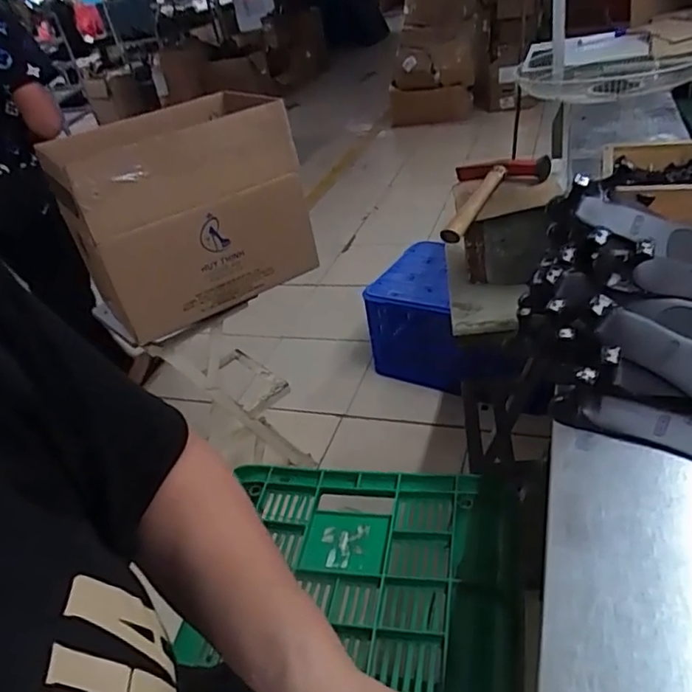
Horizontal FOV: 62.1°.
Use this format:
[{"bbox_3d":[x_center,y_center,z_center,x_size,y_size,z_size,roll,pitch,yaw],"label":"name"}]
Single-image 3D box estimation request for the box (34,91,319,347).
[{"bbox_3d":[-0.341,-0.294,1.231,0.466,0.394,0.242,-27,36,-21],"label":"box"}]

